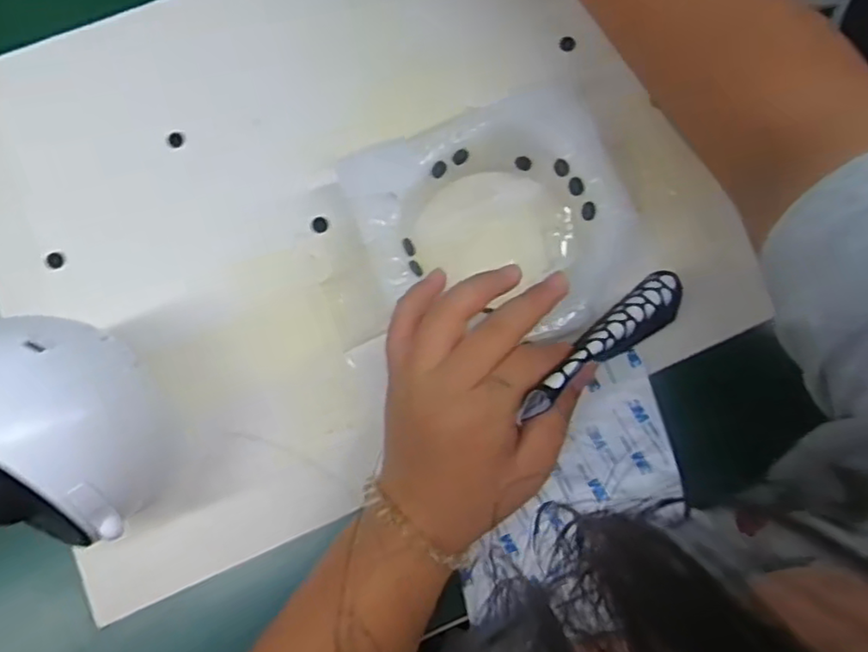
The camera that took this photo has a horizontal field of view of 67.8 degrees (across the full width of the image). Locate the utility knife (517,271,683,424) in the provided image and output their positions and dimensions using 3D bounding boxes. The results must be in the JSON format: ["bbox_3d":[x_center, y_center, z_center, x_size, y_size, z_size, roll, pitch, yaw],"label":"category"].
[{"bbox_3d":[0.083,0.005,0.296,0.128,0.011,0.023,-31,75,-38],"label":"utility knife"}]

